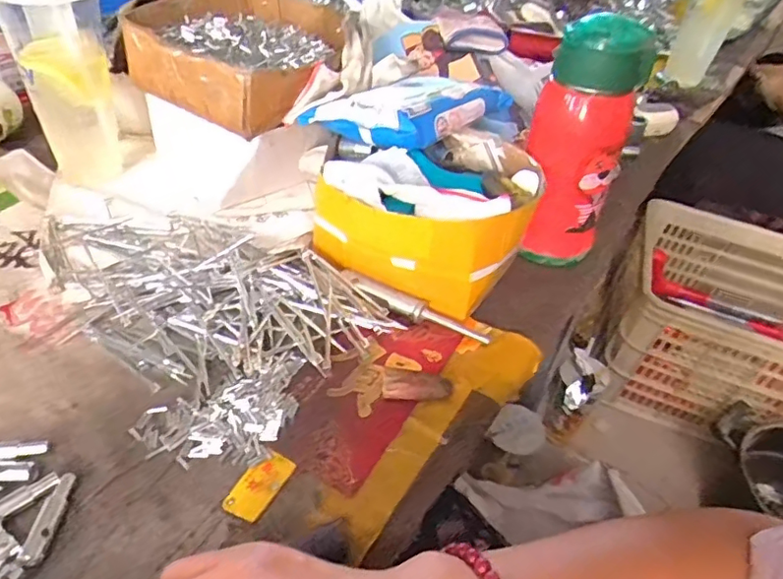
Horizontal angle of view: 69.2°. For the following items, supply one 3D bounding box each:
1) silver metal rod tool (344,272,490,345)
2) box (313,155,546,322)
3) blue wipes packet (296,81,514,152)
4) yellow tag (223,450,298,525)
[{"bbox_3d":[0.019,0.014,0.462,0.129,0.014,0.018,22,45,16],"label":"silver metal rod tool"},{"bbox_3d":[0.026,-0.054,0.478,0.167,0.092,0.113,19,45,13],"label":"box"},{"bbox_3d":[0.021,-0.169,0.508,0.113,0.039,0.179,31,48,22],"label":"blue wipes packet"},{"bbox_3d":[-0.081,0.120,0.351,0.025,0.004,0.045,24,46,18],"label":"yellow tag"}]

